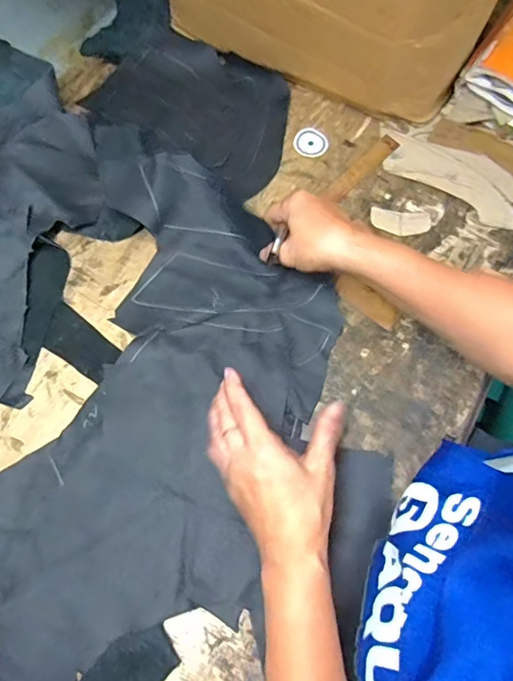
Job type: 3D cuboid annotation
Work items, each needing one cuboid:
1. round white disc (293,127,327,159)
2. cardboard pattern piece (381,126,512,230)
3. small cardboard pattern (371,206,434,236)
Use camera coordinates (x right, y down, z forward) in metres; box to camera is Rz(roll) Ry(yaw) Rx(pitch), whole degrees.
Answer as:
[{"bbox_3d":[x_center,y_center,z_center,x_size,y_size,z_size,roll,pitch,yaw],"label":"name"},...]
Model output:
[{"bbox_3d":[0.065,-0.237,0.574,0.039,0.005,0.040,-1,67,2],"label":"round white disc"},{"bbox_3d":[0.226,-0.195,0.559,0.177,0.008,0.078,34,75,11],"label":"cardboard pattern piece"},{"bbox_3d":[0.161,-0.131,0.532,0.066,0.004,0.030,6,67,5],"label":"small cardboard pattern"}]

